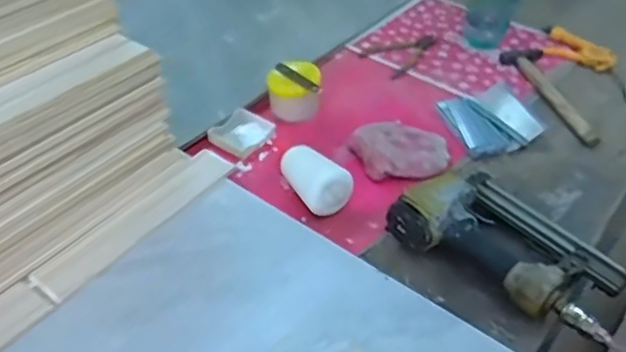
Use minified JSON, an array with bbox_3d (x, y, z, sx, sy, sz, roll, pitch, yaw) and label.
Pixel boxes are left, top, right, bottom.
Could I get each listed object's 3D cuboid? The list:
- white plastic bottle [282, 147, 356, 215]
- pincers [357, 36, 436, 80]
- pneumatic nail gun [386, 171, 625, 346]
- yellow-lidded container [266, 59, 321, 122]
[{"bbox_3d":[0.004,0.002,0.737,0.059,0.051,0.095,-21,46,-22],"label":"white plastic bottle"},{"bbox_3d":[0.164,-0.221,1.018,0.146,0.022,0.087,-28,49,-28],"label":"pincers"},{"bbox_3d":[0.228,0.064,0.651,0.236,0.052,0.152,30,49,29],"label":"pneumatic nail gun"},{"bbox_3d":[-0.029,-0.131,0.872,0.079,0.055,0.075,1,42,0],"label":"yellow-lidded container"}]

